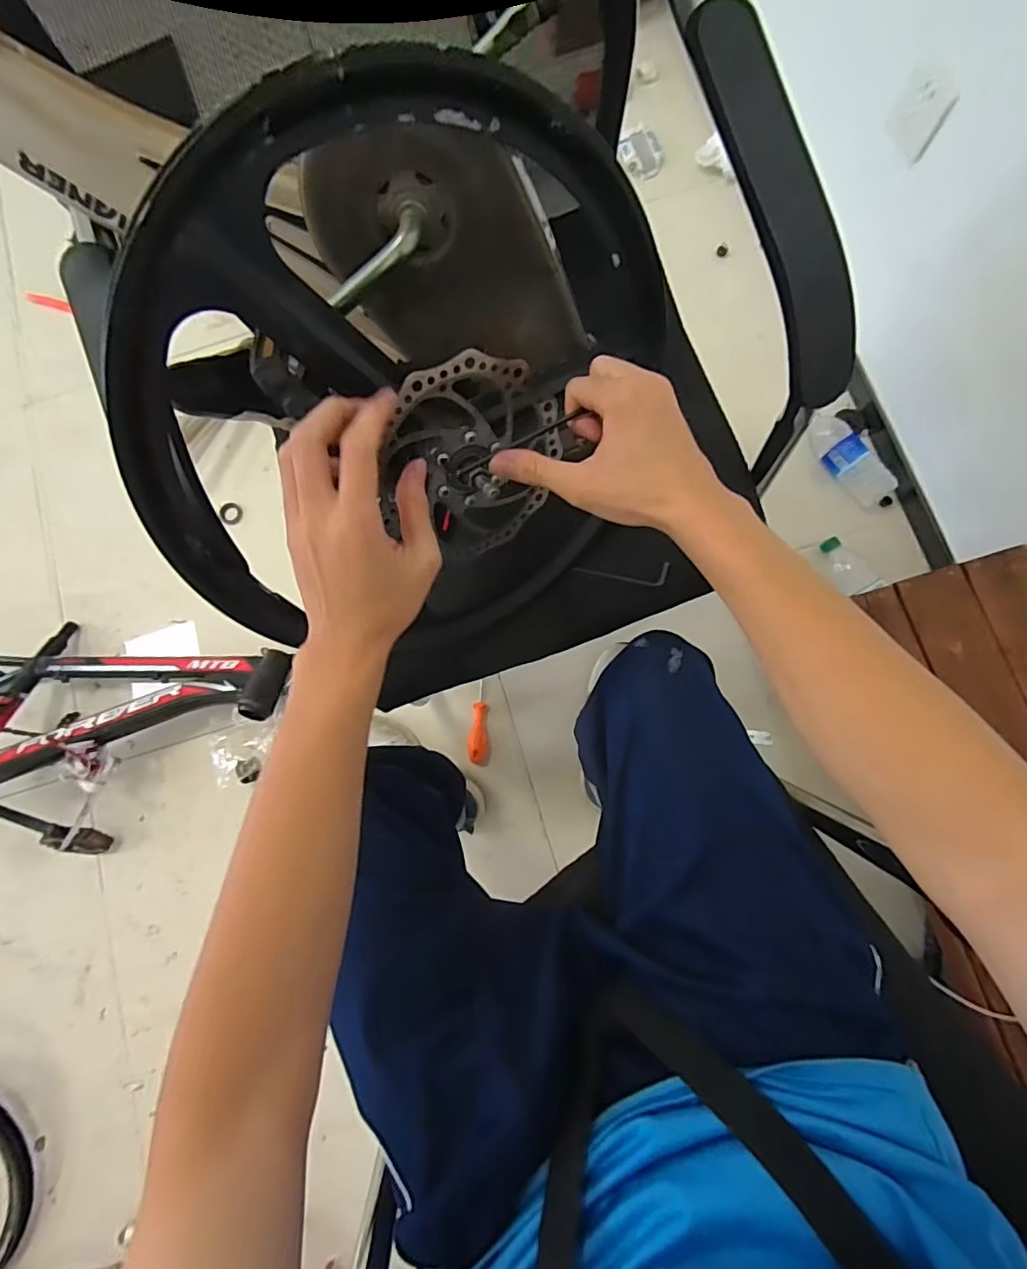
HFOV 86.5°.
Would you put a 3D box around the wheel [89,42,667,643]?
[{"bbox_3d":[-0.058,-0.144,0.399,0.377,0.382,0.070,-15,49,-28],"label":"wheel"}]

